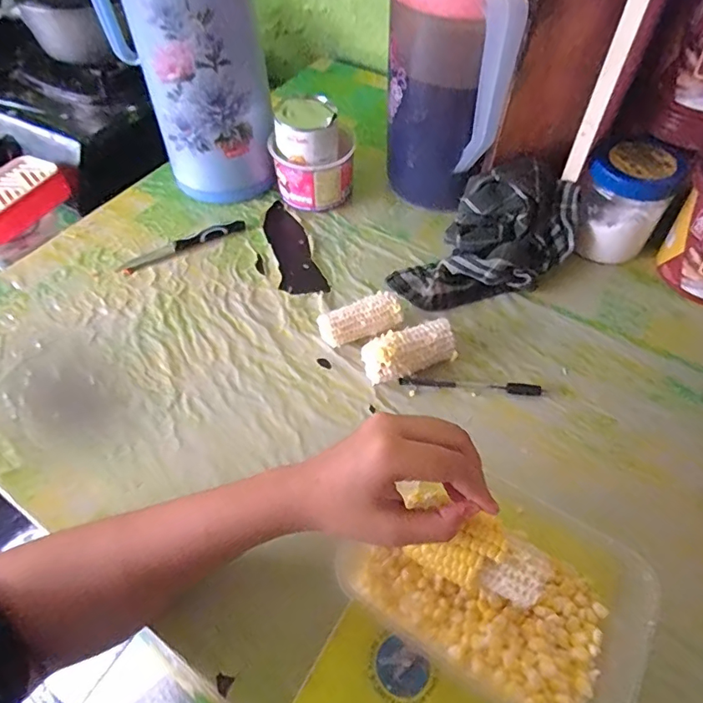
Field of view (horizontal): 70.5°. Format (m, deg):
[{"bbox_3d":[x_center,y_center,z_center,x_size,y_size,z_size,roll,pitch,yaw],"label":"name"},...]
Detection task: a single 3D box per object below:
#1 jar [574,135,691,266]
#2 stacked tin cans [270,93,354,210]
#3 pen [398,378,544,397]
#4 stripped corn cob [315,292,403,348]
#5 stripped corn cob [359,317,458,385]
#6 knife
[{"bbox_3d":[0.294,-0.160,0.543,0.084,0.110,0.094,32,60,22],"label":"jar"},{"bbox_3d":[-0.048,-0.230,0.594,0.081,0.109,0.076,0,53,0],"label":"stacked tin cans"},{"bbox_3d":[0.111,0.030,0.461,0.130,0.006,0.011,4,53,3],"label":"pen"},{"bbox_3d":[0.008,-0.029,0.490,0.078,0.036,0.032,-13,54,-9],"label":"stripped corn cob"},{"bbox_3d":[0.056,0.000,0.464,0.085,0.035,0.038,-15,55,-11],"label":"stripped corn cob"},{"bbox_3d":[-0.196,-0.125,0.581,0.149,0.009,0.016,-23,57,-16],"label":"knife"}]

